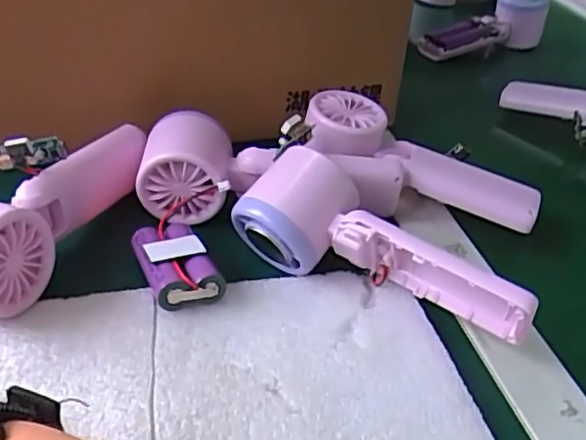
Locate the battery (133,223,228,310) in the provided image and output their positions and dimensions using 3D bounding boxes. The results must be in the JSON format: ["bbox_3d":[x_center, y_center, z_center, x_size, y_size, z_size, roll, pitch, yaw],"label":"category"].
[{"bbox_3d":[-0.065,0.022,0.343,0.035,0.017,0.066,-15,38,-21],"label":"battery"}]

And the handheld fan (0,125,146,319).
[{"bbox_3d":[-0.140,-0.013,0.352,0.062,0.054,0.161,16,38,20],"label":"handheld fan"}]

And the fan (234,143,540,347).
[{"bbox_3d":[0.045,0.016,0.332,0.164,0.052,0.051,22,41,27],"label":"fan"}]

